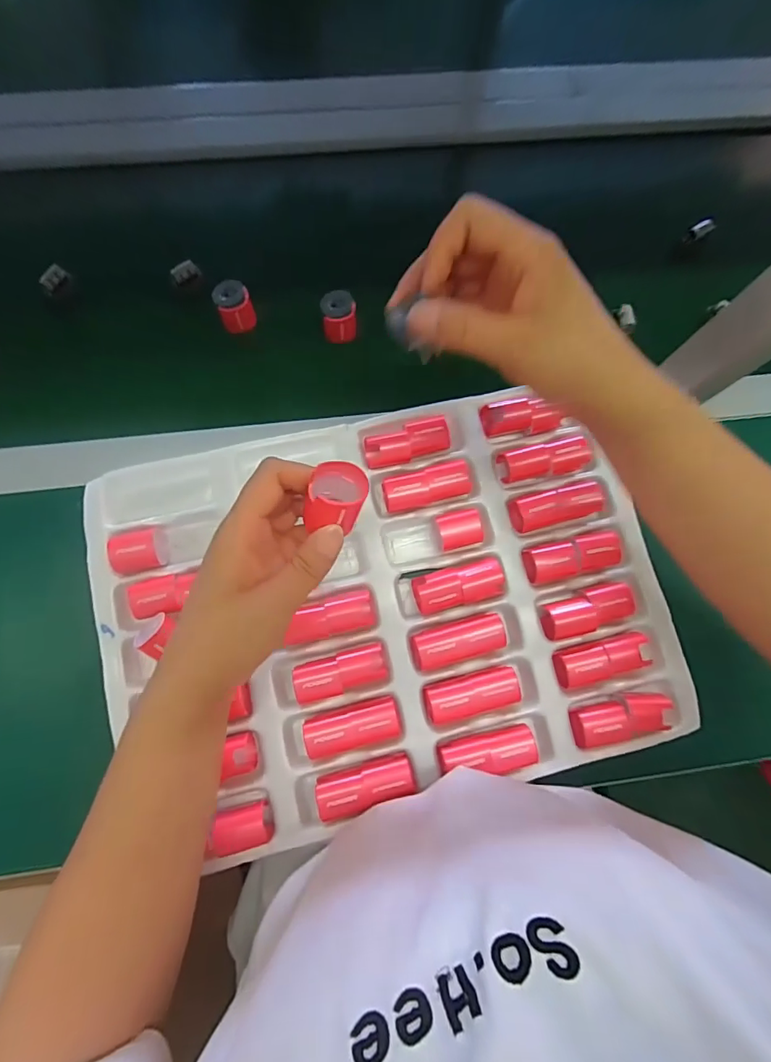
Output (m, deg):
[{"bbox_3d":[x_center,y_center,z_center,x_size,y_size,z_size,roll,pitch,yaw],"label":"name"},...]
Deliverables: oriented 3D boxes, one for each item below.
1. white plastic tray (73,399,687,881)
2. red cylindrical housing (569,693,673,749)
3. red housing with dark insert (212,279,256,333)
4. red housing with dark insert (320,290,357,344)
[{"bbox_3d":[-0.003,0.056,0.403,0.439,0.039,0.317,-14,80,-4],"label":"white plastic tray"},{"bbox_3d":[0.185,0.148,0.381,0.075,0.020,0.030,-14,80,-4],"label":"red cylindrical housing"},{"bbox_3d":[-0.138,-0.206,0.449,0.030,0.039,0.029,0,79,-1],"label":"red housing with dark insert"},{"bbox_3d":[-0.043,-0.199,0.452,0.030,0.037,0.031,0,79,-1],"label":"red housing with dark insert"}]

